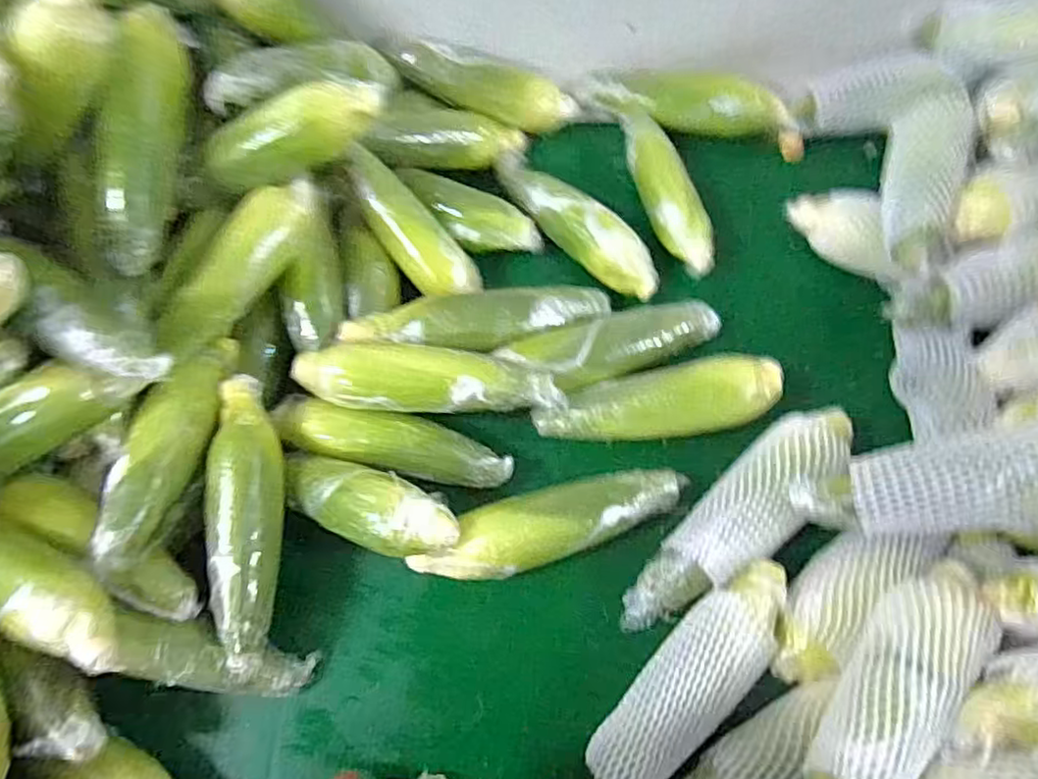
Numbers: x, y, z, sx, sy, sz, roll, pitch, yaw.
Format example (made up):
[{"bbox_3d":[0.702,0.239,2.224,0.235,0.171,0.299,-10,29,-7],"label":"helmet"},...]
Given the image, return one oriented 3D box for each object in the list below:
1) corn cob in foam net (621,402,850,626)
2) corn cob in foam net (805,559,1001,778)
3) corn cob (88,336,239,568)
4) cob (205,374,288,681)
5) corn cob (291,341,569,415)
[{"bbox_3d":[0.202,0.115,0.588,0.076,0.050,0.274,41,76,16],"label":"corn cob in foam net"},{"bbox_3d":[0.285,0.207,0.479,0.071,0.053,0.202,42,76,16],"label":"corn cob in foam net"},{"bbox_3d":[-0.309,0.043,0.585,0.056,0.050,0.234,7,56,5],"label":"corn cob"},{"bbox_3d":[-0.240,0.113,0.583,0.053,0.045,0.251,-8,69,-1],"label":"cob"},{"bbox_3d":[-0.085,-0.008,0.612,0.250,0.049,0.059,3,69,4],"label":"corn cob"}]

